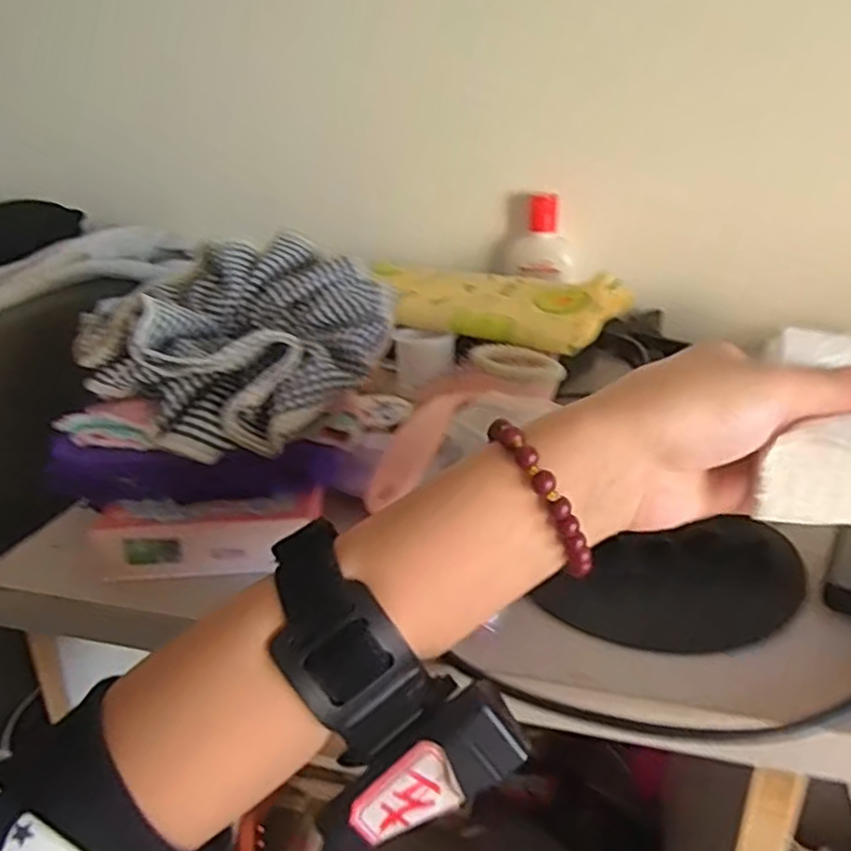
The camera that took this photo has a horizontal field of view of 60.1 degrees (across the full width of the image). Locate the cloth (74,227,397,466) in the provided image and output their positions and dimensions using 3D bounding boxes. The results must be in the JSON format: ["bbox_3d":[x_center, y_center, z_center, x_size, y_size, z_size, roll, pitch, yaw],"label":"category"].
[{"bbox_3d":[-0.089,-0.048,0.375,0.135,0.056,0.134,15,29,32],"label":"cloth"}]

